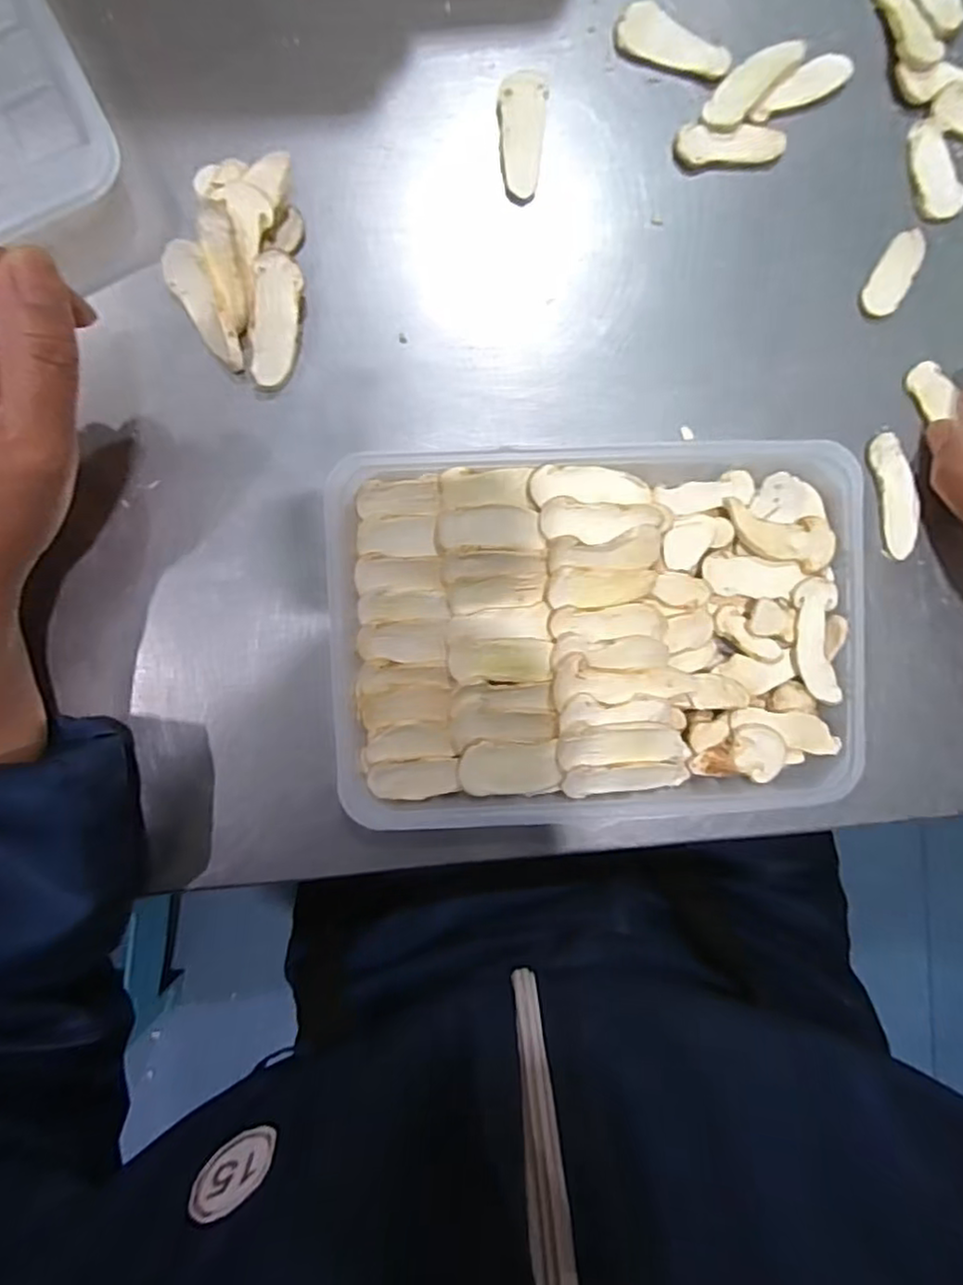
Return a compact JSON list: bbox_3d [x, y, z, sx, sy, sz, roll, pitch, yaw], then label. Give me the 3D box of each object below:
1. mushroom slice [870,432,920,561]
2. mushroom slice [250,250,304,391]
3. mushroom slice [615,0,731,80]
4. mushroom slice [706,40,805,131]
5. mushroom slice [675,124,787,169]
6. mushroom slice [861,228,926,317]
[{"bbox_3d":[0.197,-0.069,0.310,0.019,0.004,0.058,-9,92,-4],"label":"mushroom slice"},{"bbox_3d":[-0.089,-0.138,0.283,0.018,0.009,0.054,8,103,-5],"label":"mushroom slice"},{"bbox_3d":[0.087,-0.269,0.295,0.052,0.005,0.019,23,90,-5],"label":"mushroom slice"},{"bbox_3d":[0.123,-0.255,0.297,0.020,0.005,0.052,44,88,-4],"label":"mushroom slice"},{"bbox_3d":[0.115,-0.229,0.300,0.050,0.004,0.018,-3,92,-5],"label":"mushroom slice"},{"bbox_3d":[0.194,-0.173,0.306,0.017,0.004,0.045,28,89,-5],"label":"mushroom slice"}]

